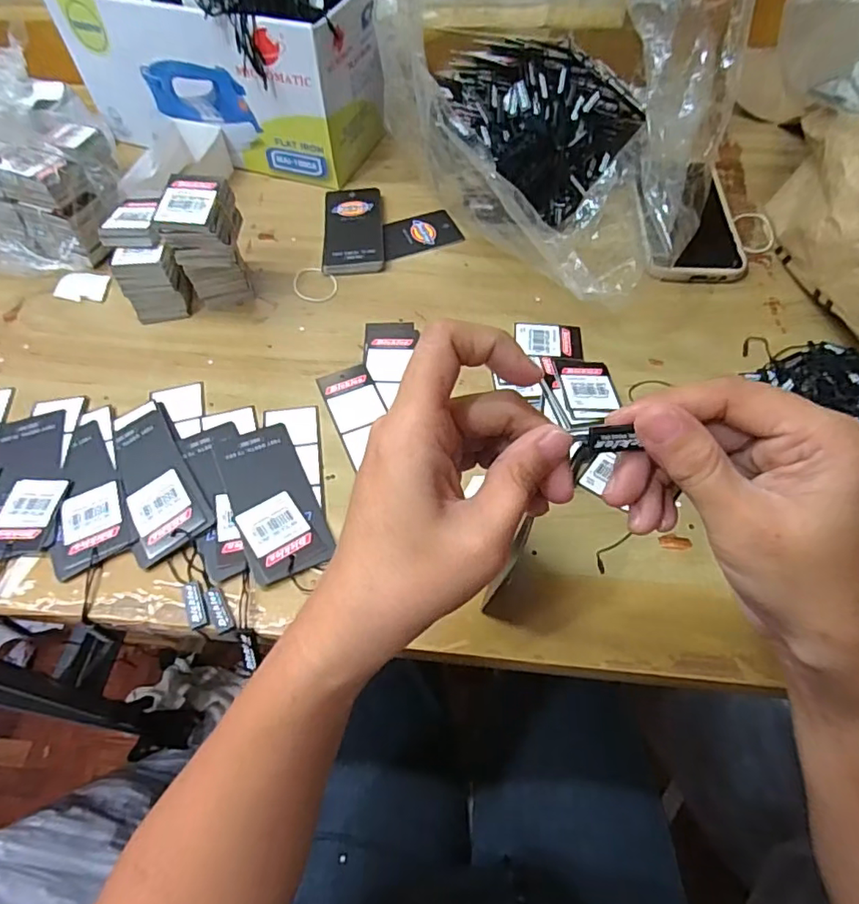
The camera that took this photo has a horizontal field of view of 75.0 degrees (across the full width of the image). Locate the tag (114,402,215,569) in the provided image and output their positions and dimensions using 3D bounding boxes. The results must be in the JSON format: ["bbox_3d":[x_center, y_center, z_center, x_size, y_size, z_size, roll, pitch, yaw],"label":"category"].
[{"bbox_3d":[-0.176,0.017,0.358,0.047,0.006,0.112,-28,58,-14],"label":"tag"}]

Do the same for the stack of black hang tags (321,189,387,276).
[{"bbox_3d":[-0.067,-0.197,0.495,0.053,0.012,0.107,-4,56,-1],"label":"stack of black hang tags"}]

